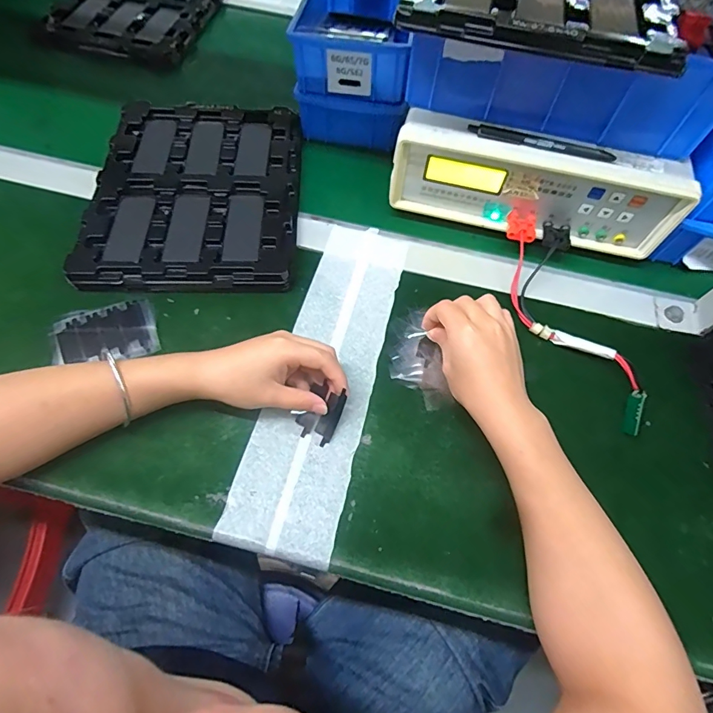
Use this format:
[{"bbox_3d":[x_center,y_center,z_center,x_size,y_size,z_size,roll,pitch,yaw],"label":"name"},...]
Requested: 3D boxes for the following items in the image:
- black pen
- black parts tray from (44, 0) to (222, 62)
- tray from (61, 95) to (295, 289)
[{"bbox_3d":[0.176,-0.203,0.407,0.136,0.006,0.011,14,63,5],"label":"black pen"},{"bbox_3d":[-0.356,-0.580,0.710,0.237,0.037,0.285,10,63,3],"label":"black parts tray"},{"bbox_3d":[-0.179,-0.191,0.489,0.221,0.026,0.272,0,63,-2],"label":"tray"}]

